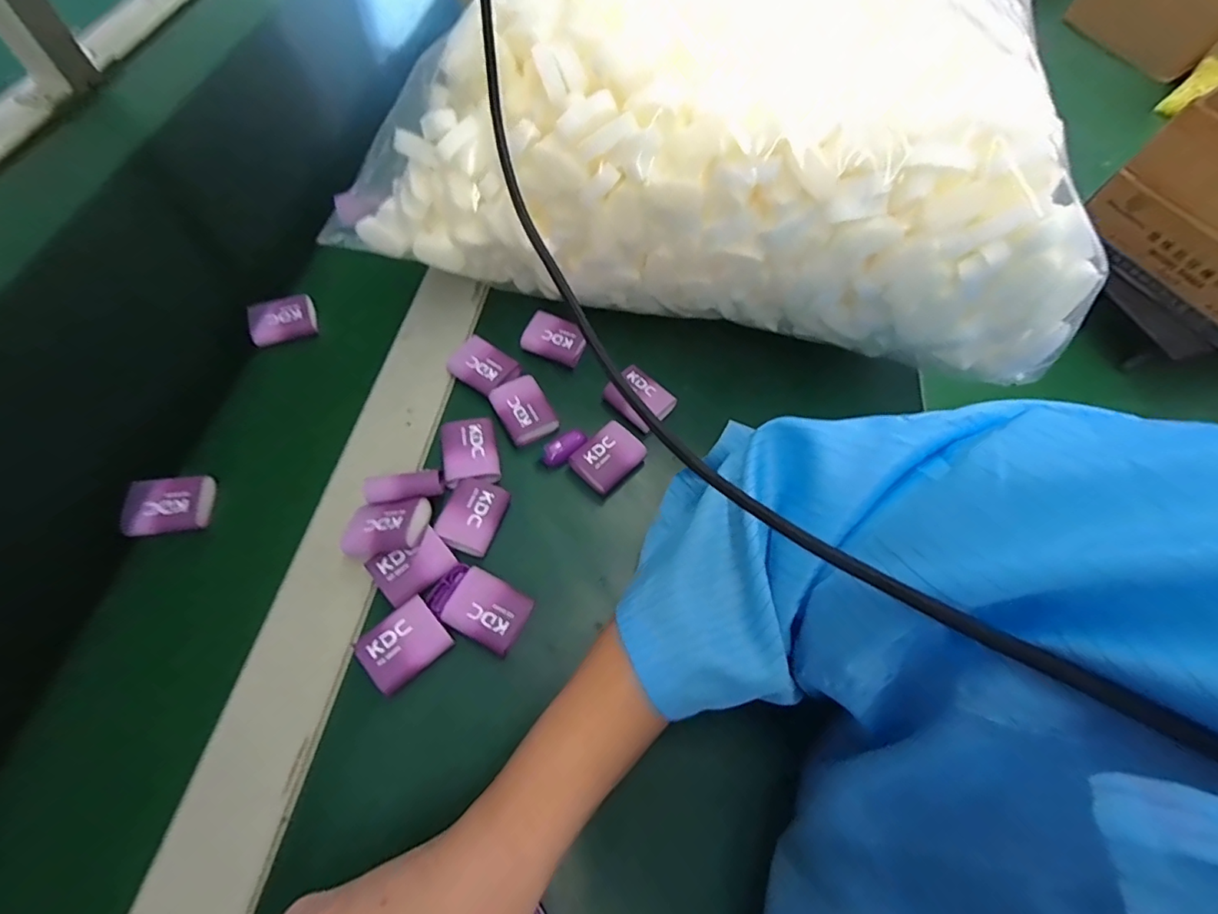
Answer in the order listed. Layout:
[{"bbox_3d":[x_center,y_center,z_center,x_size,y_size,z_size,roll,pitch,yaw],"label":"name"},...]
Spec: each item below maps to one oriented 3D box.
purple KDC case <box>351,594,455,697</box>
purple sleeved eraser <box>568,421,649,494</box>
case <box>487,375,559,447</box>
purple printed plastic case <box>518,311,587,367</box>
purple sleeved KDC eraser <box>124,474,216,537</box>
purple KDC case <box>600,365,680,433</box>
[{"bbox_3d":[-0.110,0.101,0.289,0.041,0.013,0.034,-40,71,-21],"label":"purple KDC case"},{"bbox_3d":[0.000,-0.001,0.355,0.042,0.012,0.034,-39,70,-21],"label":"purple sleeved eraser"},{"bbox_3d":[-0.058,-0.033,0.368,0.035,0.009,0.046,-28,67,-16],"label":"case"},{"bbox_3d":[-0.040,-0.088,0.398,0.047,0.010,0.033,26,64,11],"label":"purple printed plastic case"},{"bbox_3d":[-0.268,0.030,0.326,0.046,0.012,0.035,-7,63,-7],"label":"purple sleeved KDC eraser"},{"bbox_3d":[0.022,-0.042,0.381,0.033,0.014,0.045,-41,71,-21],"label":"purple KDC case"}]

